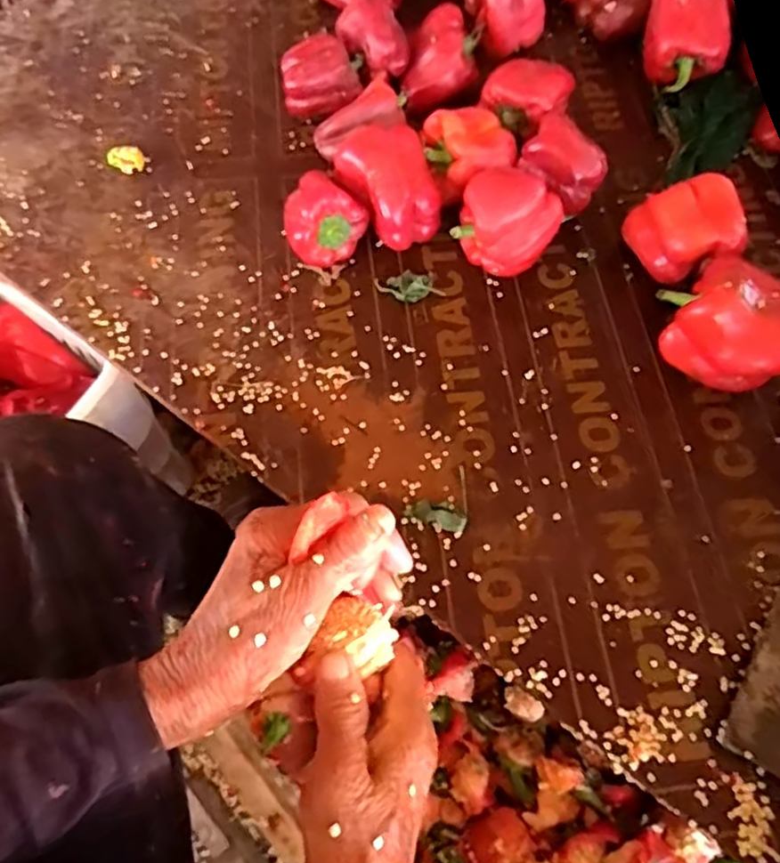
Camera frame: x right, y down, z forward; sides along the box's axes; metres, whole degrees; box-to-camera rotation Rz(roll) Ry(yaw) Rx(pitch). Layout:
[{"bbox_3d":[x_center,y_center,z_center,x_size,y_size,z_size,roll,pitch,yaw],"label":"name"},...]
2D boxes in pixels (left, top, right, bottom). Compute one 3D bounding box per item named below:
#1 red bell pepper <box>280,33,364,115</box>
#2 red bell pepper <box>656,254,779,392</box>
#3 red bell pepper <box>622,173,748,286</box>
[{"bbox_3d":[-0.064,-0.331,0.619,0.074,0.058,0.057,-6,66,-2],"label":"red bell pepper"},{"bbox_3d":[0.251,-0.078,0.491,0.098,0.076,0.076,29,69,13],"label":"red bell pepper"},{"bbox_3d":[0.236,-0.156,0.537,0.073,0.070,0.074,-16,66,-7],"label":"red bell pepper"}]

